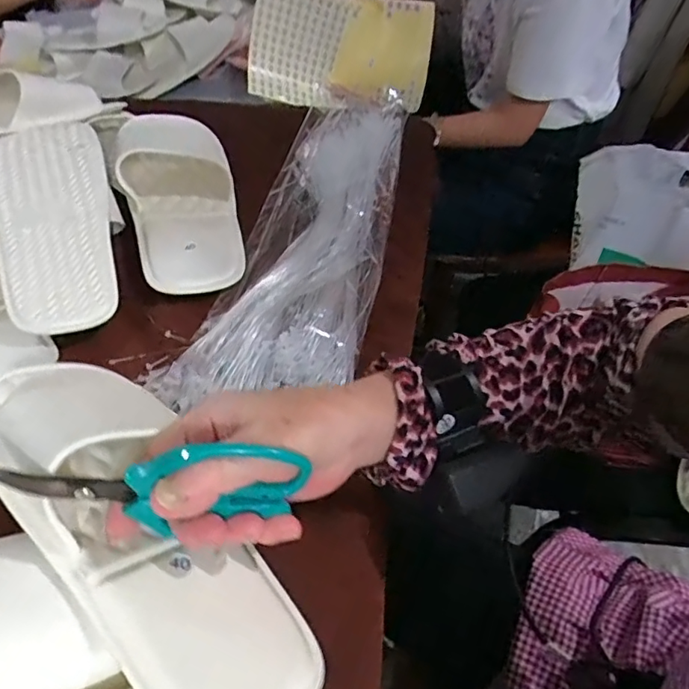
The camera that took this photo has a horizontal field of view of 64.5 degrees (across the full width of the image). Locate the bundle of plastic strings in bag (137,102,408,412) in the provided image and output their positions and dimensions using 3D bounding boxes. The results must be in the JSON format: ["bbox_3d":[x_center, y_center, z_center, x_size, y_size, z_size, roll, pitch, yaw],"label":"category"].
[{"bbox_3d":[-0.025,-0.130,0.532,0.140,0.031,0.479,8,49,9],"label":"bundle of plastic strings in bag"}]

